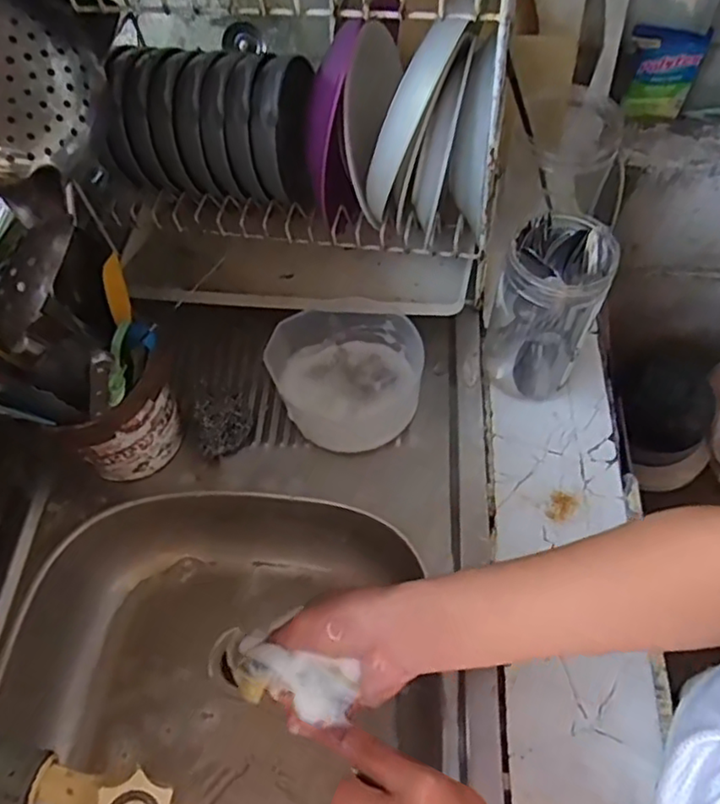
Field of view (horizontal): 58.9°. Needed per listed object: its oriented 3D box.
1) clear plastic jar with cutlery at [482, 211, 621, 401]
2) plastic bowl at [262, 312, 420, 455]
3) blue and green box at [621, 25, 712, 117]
[{"bbox_3d":[0.167,-0.081,0.584,0.086,0.173,0.086,-1,58,2],"label":"clear plastic jar with cutlery"},{"bbox_3d":[-0.014,-0.026,0.629,0.143,0.063,0.138,-1,58,2],"label":"plastic bowl"},{"bbox_3d":[0.383,-0.423,0.818,0.089,0.100,0.048,21,61,15],"label":"blue and green box"}]

